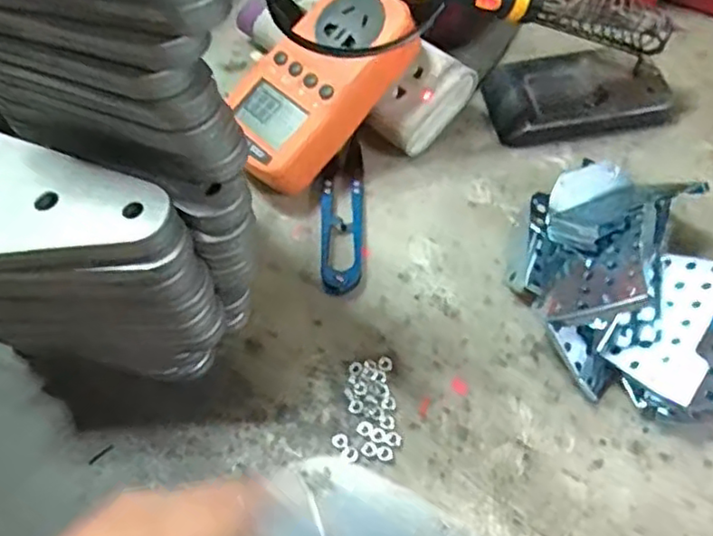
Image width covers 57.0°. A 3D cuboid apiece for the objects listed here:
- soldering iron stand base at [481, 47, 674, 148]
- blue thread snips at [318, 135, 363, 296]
[{"bbox_3d":[0.138,-0.107,0.413,0.107,0.019,0.064,-3,57,3],"label":"soldering iron stand base"},{"bbox_3d":[-0.009,-0.034,0.381,0.024,0.010,0.107,-1,57,4],"label":"blue thread snips"}]

